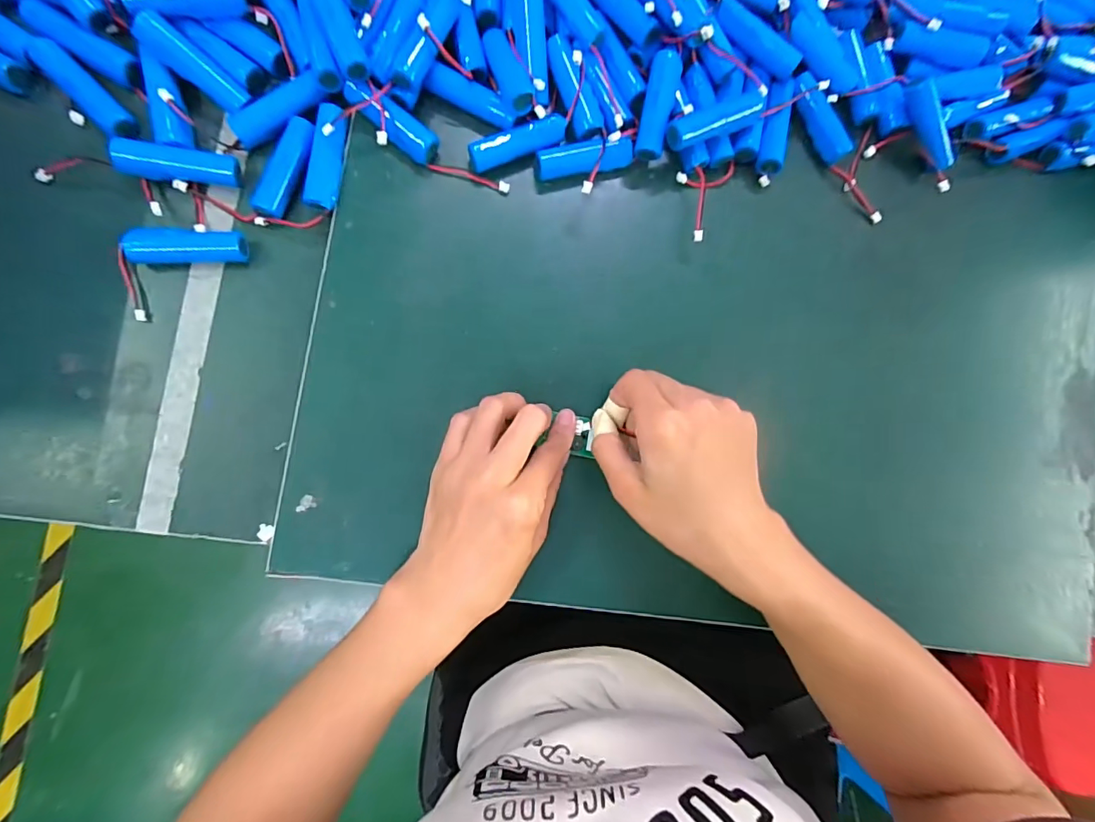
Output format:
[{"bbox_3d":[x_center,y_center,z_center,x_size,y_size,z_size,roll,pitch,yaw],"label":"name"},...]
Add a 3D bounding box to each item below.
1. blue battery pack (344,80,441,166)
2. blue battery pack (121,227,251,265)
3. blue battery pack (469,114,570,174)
[{"bbox_3d":[-0.103,-0.194,0.322,0.067,0.018,0.023,44,82,-4],"label":"blue battery pack"},{"bbox_3d":[-0.236,-0.109,0.319,0.067,0.020,0.023,-6,90,-18],"label":"blue battery pack"},{"bbox_3d":[-0.020,-0.184,0.332,0.068,0.015,0.019,-23,90,-8],"label":"blue battery pack"}]

